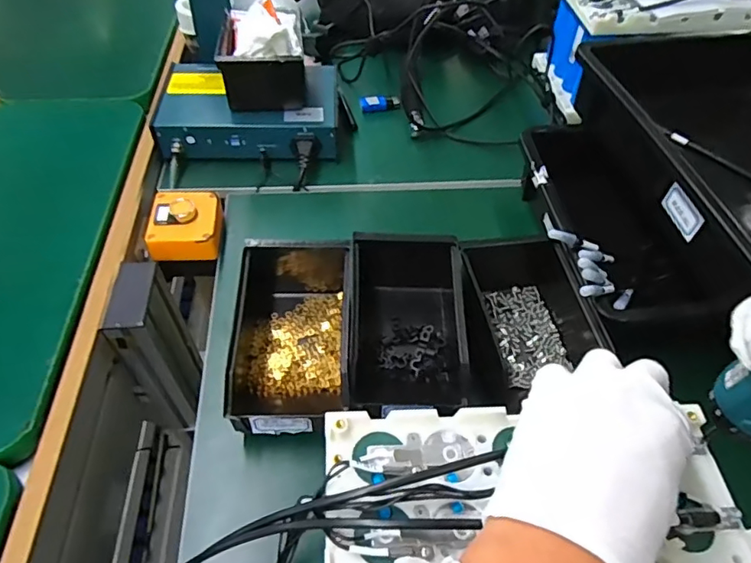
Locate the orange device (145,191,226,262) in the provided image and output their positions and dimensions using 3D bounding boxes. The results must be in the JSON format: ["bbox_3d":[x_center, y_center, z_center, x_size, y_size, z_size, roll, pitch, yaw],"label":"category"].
[{"bbox_3d":[-0.211,-0.063,0.596,0.076,0.042,0.087,-3,51,-4],"label":"orange device"}]

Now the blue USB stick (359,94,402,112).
[{"bbox_3d":[0.008,-0.267,0.795,0.063,0.020,0.018,-14,52,-13],"label":"blue USB stick"}]

